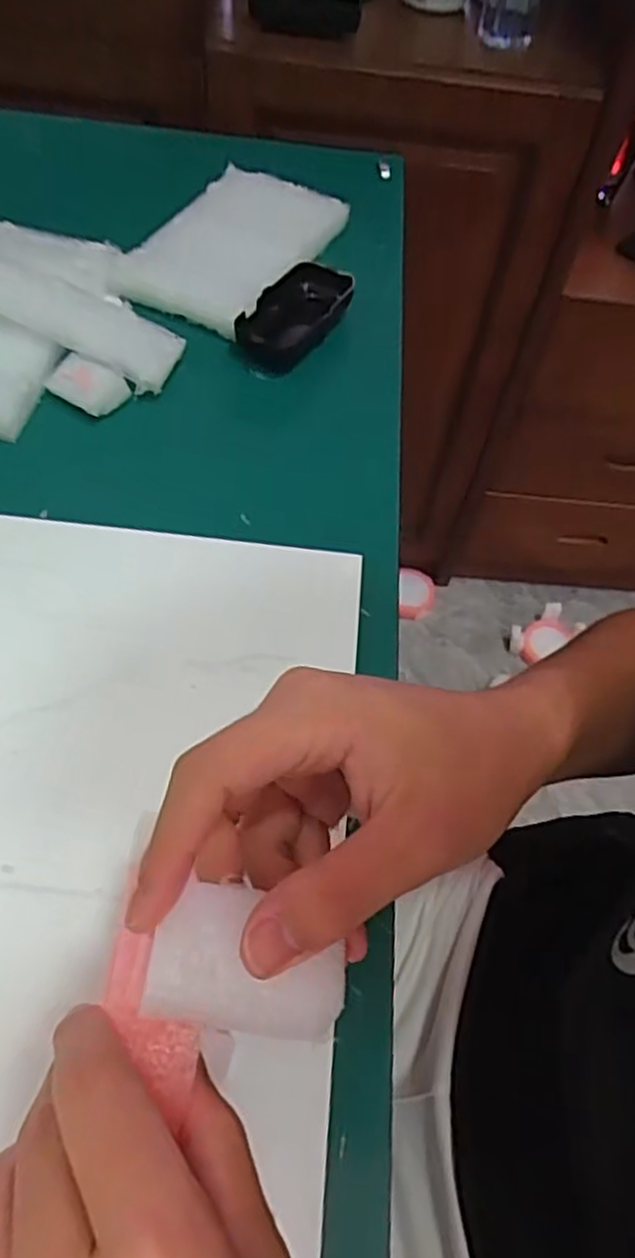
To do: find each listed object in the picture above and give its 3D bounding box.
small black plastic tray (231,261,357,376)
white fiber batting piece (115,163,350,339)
[{"bbox_3d":[-0.020,-0.244,0.585,0.048,0.033,0.114,33,59,16],"label":"small black plastic tray"},{"bbox_3d":[-0.065,-0.325,0.627,0.112,0.019,0.205,24,57,10],"label":"white fiber batting piece"}]

